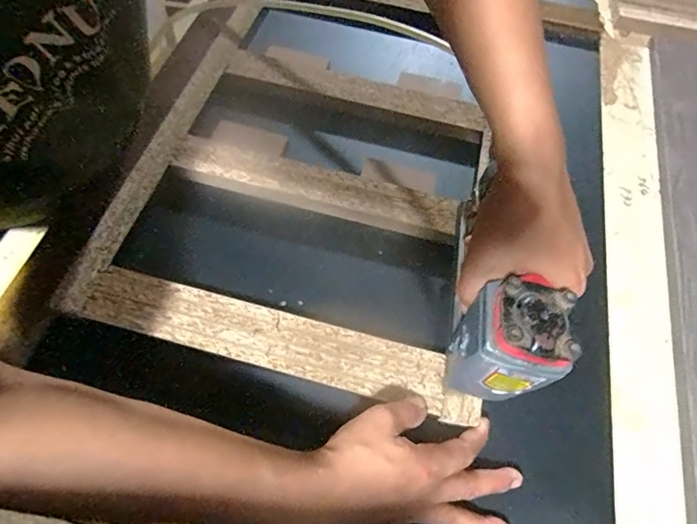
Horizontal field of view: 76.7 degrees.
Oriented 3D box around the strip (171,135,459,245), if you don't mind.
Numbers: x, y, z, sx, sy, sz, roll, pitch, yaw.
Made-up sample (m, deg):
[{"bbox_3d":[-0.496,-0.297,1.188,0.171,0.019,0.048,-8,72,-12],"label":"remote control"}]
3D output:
[{"bbox_3d":[-0.036,-0.074,0.459,0.291,0.020,0.056,15,63,4],"label":"strip"}]

